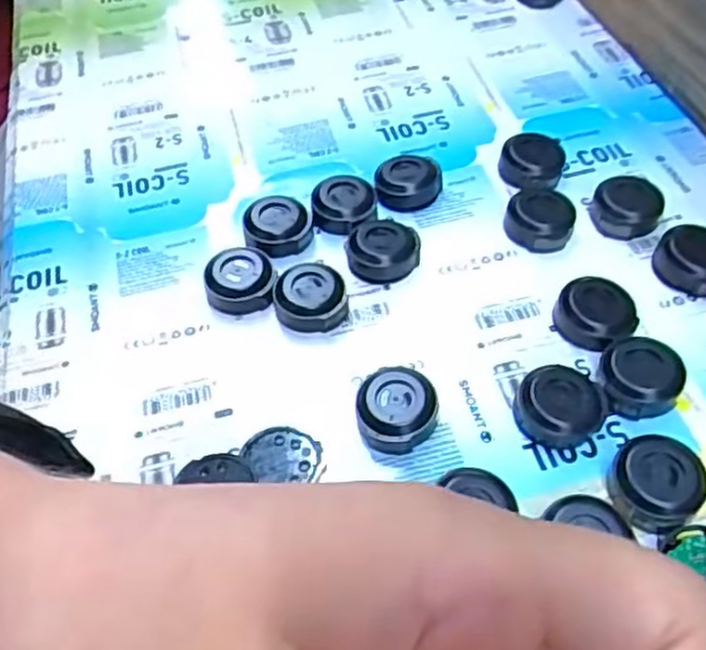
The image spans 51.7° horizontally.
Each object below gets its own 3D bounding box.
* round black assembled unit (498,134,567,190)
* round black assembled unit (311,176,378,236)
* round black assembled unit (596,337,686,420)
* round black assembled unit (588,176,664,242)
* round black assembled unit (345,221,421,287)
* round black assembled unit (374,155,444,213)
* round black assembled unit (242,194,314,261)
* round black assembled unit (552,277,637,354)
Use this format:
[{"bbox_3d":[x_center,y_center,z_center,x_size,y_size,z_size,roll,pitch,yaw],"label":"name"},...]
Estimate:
[{"bbox_3d":[0.086,-0.077,0.346,0.026,0.016,0.033,-23,54,-13],"label":"round black assembled unit"},{"bbox_3d":[-0.004,-0.053,0.335,0.028,0.016,0.025,-1,52,4],"label":"round black assembled unit"},{"bbox_3d":[0.107,0.019,0.270,0.026,0.013,0.027,-2,52,3],"label":"round black assembled unit"},{"bbox_3d":[0.121,-0.052,0.325,0.030,0.014,0.026,19,56,19],"label":"round black assembled unit"},{"bbox_3d":[0.012,-0.032,0.317,0.029,0.014,0.030,-2,52,3],"label":"round black assembled unit"},{"bbox_3d":[0.027,-0.065,0.342,0.030,0.017,0.025,-1,52,4],"label":"round black assembled unit"},{"bbox_3d":[-0.034,-0.045,0.329,0.030,0.014,0.028,-2,52,3],"label":"round black assembled unit"},{"bbox_3d":[0.095,-0.003,0.288,0.028,0.013,0.030,-2,52,3],"label":"round black assembled unit"}]

